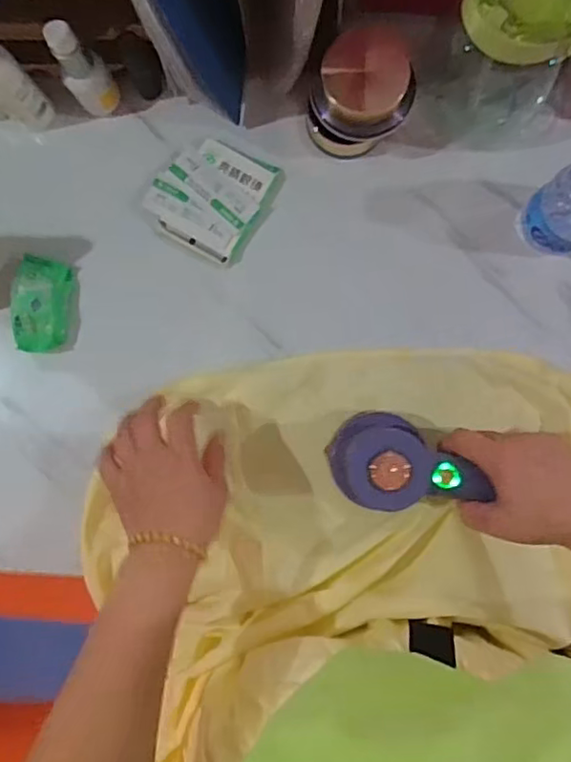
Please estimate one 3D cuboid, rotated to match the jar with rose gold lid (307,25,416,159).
[{"bbox_3d":[0.066,-0.242,0.521,0.080,0.084,0.082,0,89,2],"label":"jar with rose gold lid"}]

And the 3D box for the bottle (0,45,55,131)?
[{"bbox_3d":[-0.242,-0.258,0.518,0.038,0.133,0.035,-13,88,1],"label":"bottle"}]

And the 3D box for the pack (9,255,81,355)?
[{"bbox_3d":[-0.225,-0.071,0.566,0.051,0.027,0.088,1,89,2],"label":"pack"}]

